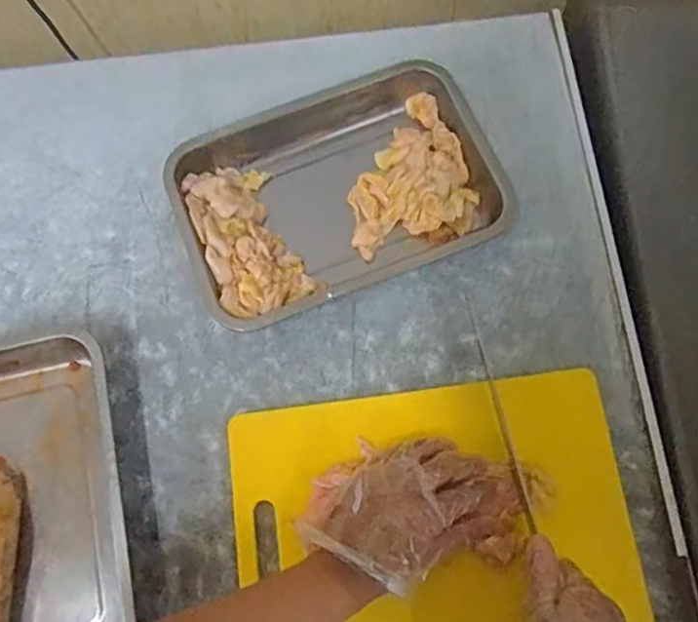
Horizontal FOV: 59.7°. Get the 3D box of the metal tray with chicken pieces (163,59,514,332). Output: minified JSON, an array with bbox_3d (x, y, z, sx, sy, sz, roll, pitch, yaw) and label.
[{"bbox_3d":[-0.015,-0.125,0.627,0.312,0.053,0.218,-21,71,-5],"label":"metal tray with chicken pieces"}]

